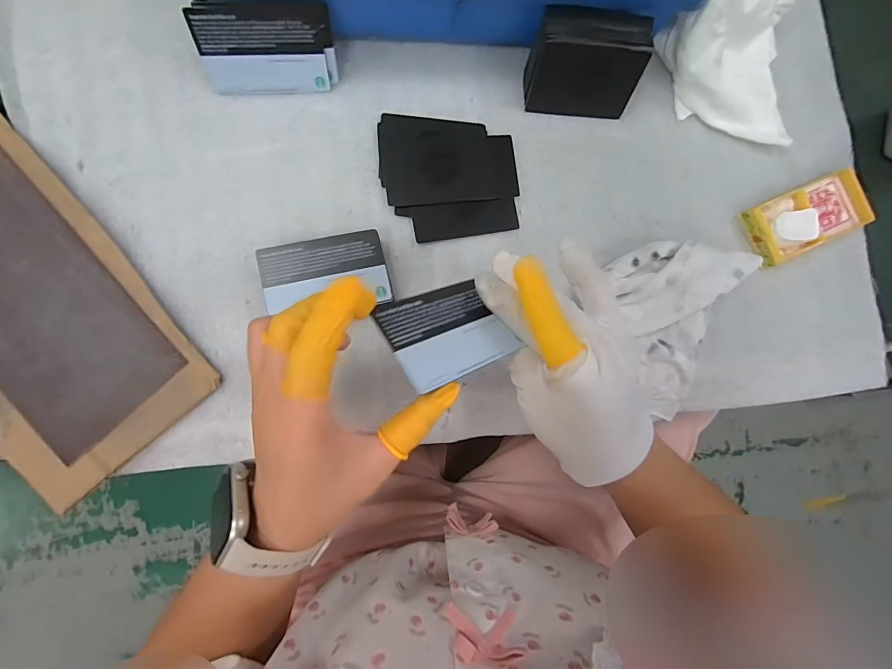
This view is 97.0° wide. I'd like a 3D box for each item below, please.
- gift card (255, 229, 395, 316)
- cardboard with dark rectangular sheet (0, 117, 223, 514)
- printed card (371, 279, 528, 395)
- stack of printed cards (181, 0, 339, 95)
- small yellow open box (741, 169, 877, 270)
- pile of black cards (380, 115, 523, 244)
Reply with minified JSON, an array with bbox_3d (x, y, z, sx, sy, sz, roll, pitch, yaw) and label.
[{"bbox_3d":[-0.086,-0.044,0.281,0.087,0.004,0.052,-11,82,-9],"label":"gift card"},{"bbox_3d":[-0.289,-0.028,0.263,0.131,0.006,0.266,-40,92,-9],"label":"cardboard with dark rectangular sheet"},{"bbox_3d":[0.001,-0.002,0.216,0.069,0.004,0.053,-20,68,-34],"label":"printed card"},{"bbox_3d":[-0.128,-0.204,0.284,0.093,0.058,0.008,-6,61,-7],"label":"stack of printed cards"},{"bbox_3d":[0.324,-0.105,0.351,0.113,0.022,0.053,-23,89,-10],"label":"small yellow open box"},{"bbox_3d":[0.004,-0.128,0.314,0.107,0.005,0.099,-6,86,-9],"label":"pile of black cards"}]

